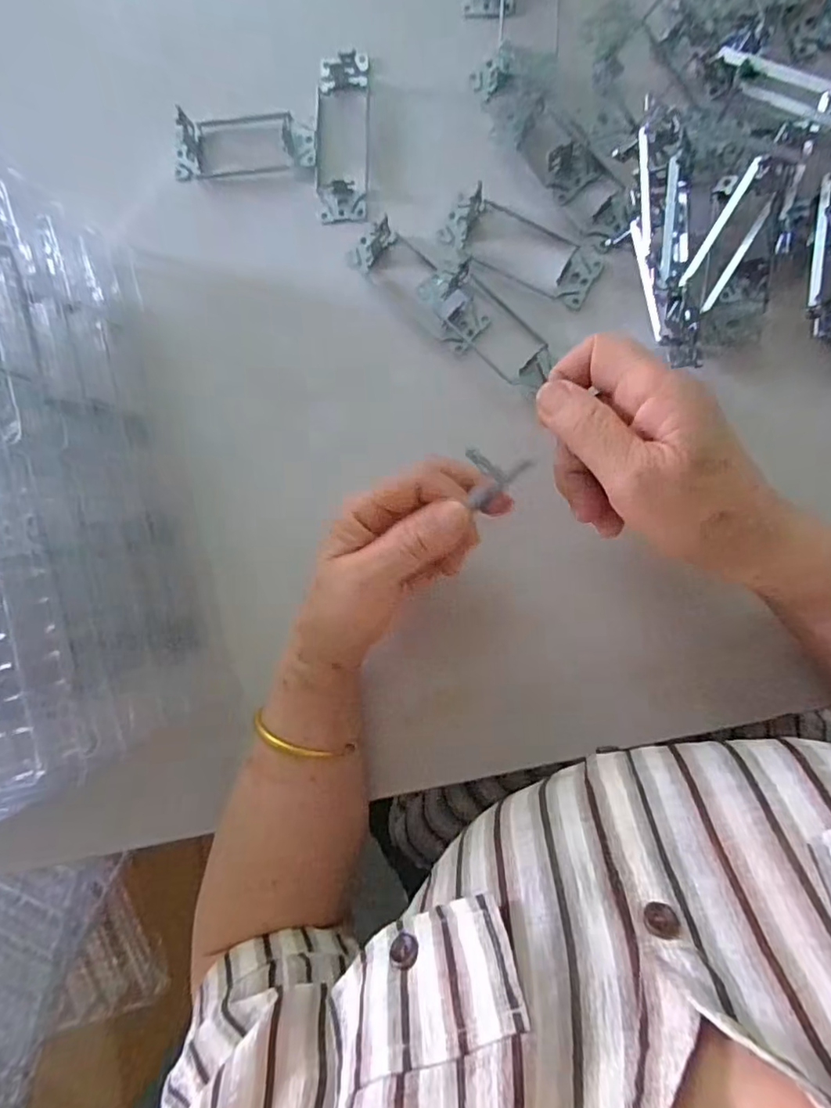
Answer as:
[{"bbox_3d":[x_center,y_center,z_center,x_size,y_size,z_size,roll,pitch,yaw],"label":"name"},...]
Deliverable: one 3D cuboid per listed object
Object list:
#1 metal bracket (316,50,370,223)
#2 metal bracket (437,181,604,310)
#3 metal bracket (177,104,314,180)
[{"bbox_3d":[-0.050,-0.278,0.352,0.036,0.016,0.105,1,93,9],"label":"metal bracket"},{"bbox_3d":[0.065,-0.194,0.338,0.103,0.011,0.039,33,97,6],"label":"metal bracket"},{"bbox_3d":[-0.120,-0.280,0.361,0.103,0.018,0.042,0,93,9],"label":"metal bracket"}]

